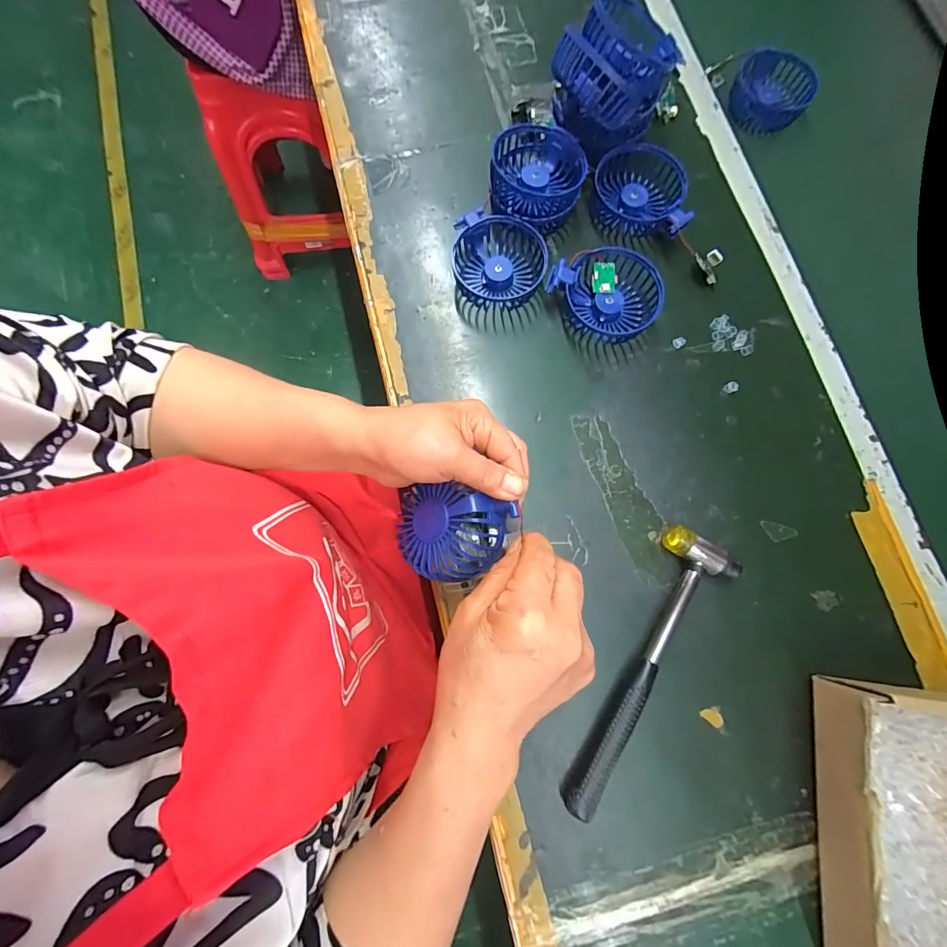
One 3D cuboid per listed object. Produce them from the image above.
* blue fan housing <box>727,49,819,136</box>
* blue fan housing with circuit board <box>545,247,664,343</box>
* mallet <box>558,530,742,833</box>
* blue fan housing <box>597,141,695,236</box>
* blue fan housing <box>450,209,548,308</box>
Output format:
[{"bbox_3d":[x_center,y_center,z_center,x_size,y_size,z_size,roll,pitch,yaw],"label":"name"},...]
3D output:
[{"bbox_3d":[0.346,-0.444,0.501,0.084,0.041,0.084,0,78,1],"label":"blue fan housing"},{"bbox_3d":[0.129,-0.175,0.416,0.099,0.035,0.081,38,81,8],"label":"blue fan housing with circuit board"},{"bbox_3d":[0.143,0.161,0.351,0.056,0.023,0.235,28,80,6],"label":"mallet"},{"bbox_3d":[0.169,-0.280,0.436,0.081,0.031,0.095,-2,78,0],"label":"blue fan housing"},{"bbox_3d":[0.025,-0.207,0.422,0.087,0.034,0.081,8,78,2],"label":"blue fan housing"}]

